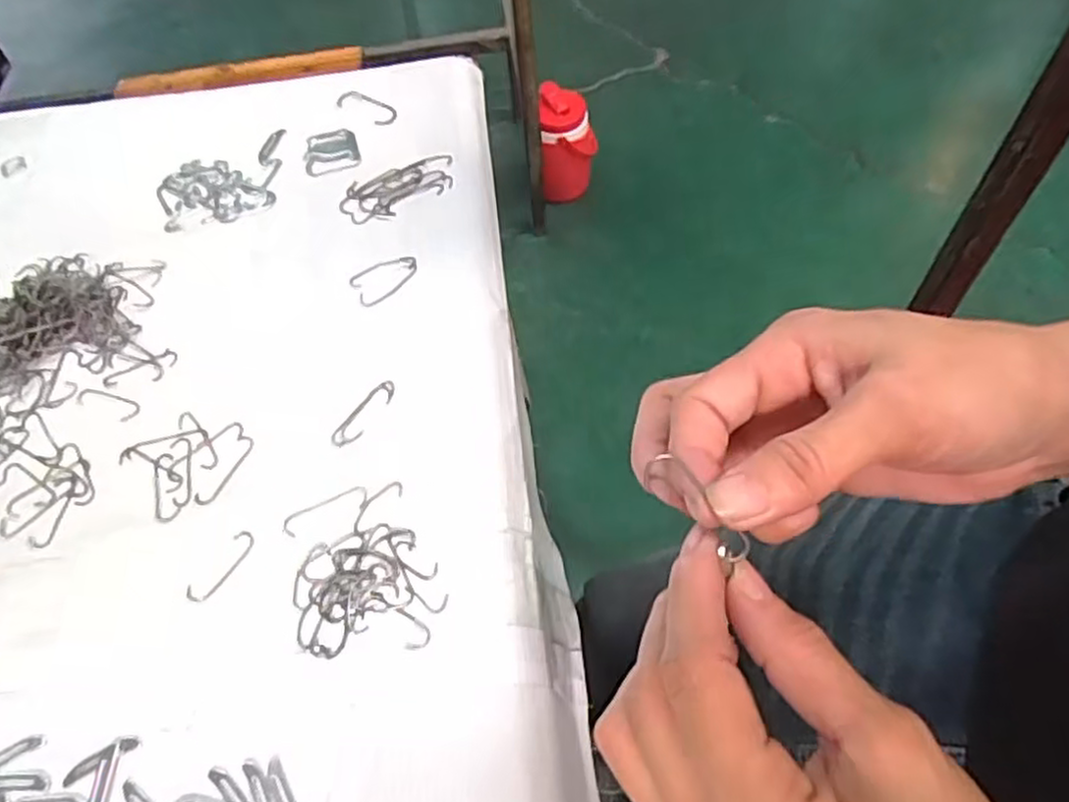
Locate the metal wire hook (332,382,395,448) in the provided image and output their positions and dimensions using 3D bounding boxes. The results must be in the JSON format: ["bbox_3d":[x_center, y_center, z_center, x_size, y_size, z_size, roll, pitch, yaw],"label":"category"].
[{"bbox_3d":[-0.093,0.007,0.402,0.014,0.006,0.046,30,63,20],"label":"metal wire hook"}]

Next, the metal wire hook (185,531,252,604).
[{"bbox_3d":[-0.150,0.080,0.354,0.013,0.004,0.039,28,62,19],"label":"metal wire hook"}]

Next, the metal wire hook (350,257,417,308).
[{"bbox_3d":[-0.091,-0.076,0.450,0.042,0.007,0.027,-27,60,-15],"label":"metal wire hook"}]

